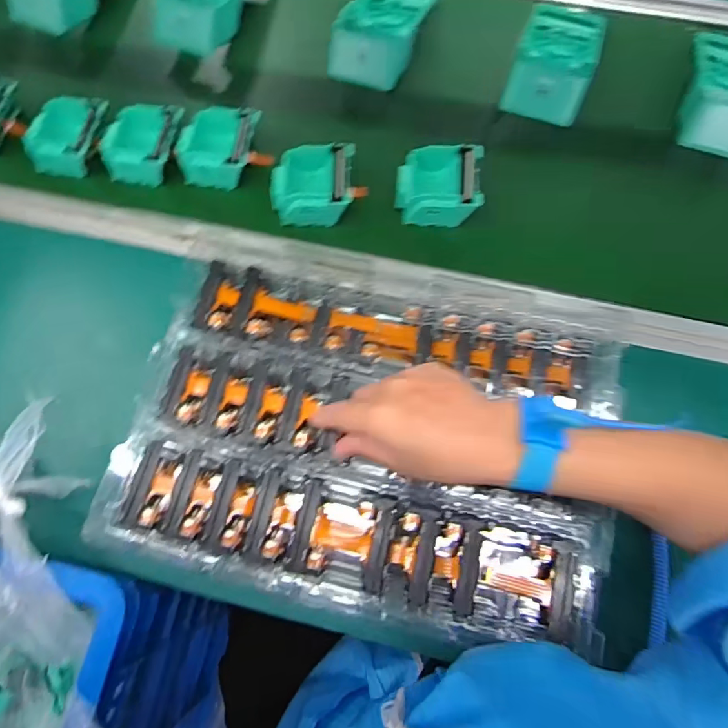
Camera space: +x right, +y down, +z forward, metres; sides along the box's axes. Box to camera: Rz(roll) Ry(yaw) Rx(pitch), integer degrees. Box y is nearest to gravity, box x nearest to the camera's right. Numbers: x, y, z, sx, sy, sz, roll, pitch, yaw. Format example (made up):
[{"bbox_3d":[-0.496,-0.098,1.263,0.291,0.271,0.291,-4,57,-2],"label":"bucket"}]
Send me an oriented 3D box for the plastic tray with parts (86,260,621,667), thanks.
[{"bbox_3d":[0.008,0.058,0.404,0.386,0.040,0.268,10,73,5],"label":"plastic tray with parts"}]

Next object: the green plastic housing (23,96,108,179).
[{"bbox_3d":[-0.322,-0.250,0.538,0.071,0.035,0.081,14,73,6],"label":"green plastic housing"}]

